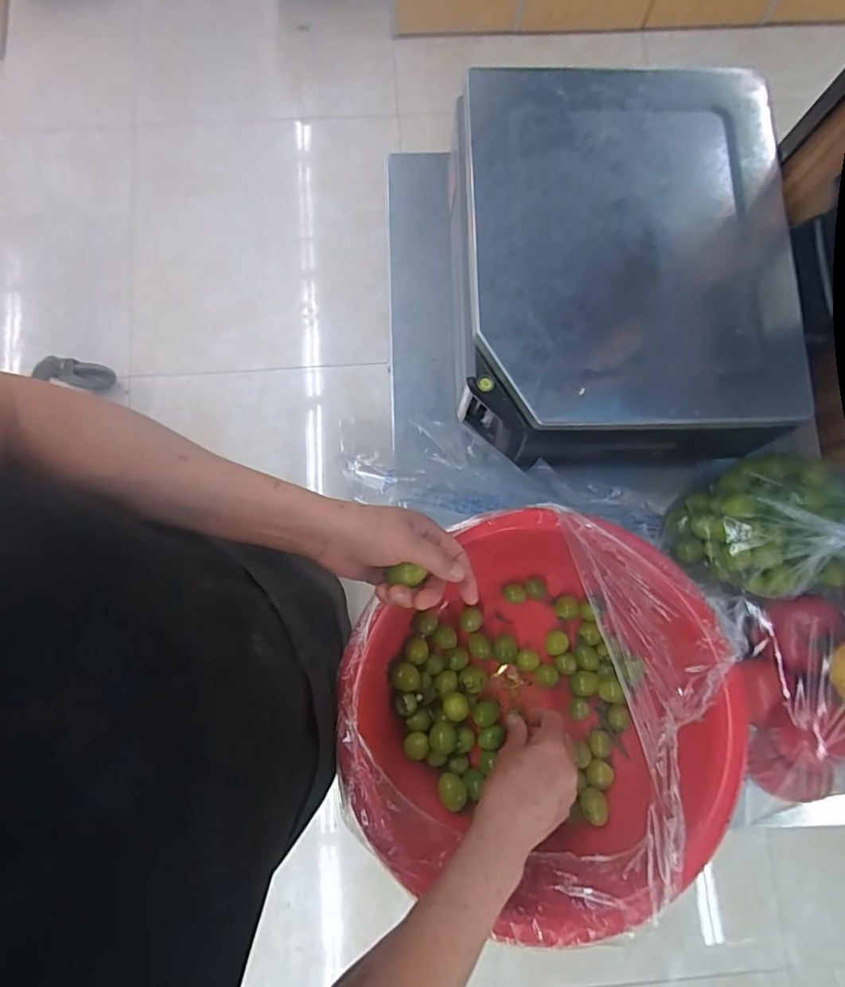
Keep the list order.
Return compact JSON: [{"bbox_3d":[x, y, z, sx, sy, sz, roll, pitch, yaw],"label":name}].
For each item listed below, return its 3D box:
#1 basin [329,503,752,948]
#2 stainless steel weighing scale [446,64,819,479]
[{"bbox_3d":[0.103,0.201,0.480,0.326,0.117,0.317,0,80,0],"label":"basin"},{"bbox_3d":[0.189,-0.217,0.513,0.294,0.122,0.347,-1,81,-2],"label":"stainless steel weighing scale"}]

